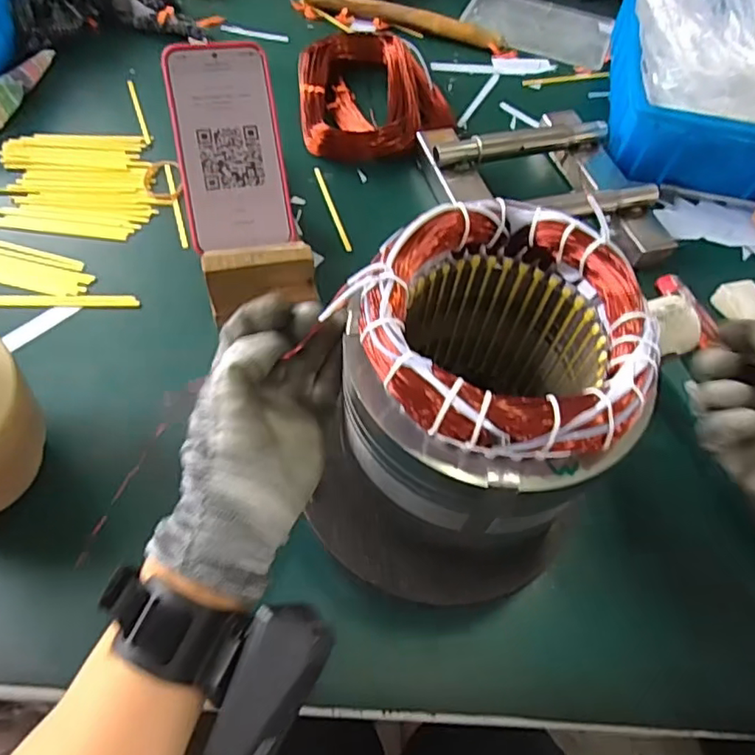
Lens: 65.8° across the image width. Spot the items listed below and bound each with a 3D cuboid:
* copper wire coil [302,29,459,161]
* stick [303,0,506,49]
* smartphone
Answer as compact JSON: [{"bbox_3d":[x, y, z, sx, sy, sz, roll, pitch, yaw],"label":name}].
[{"bbox_3d":[-0.004,-0.296,0.607,0.155,0.040,0.148,3,57,-4],"label":"copper wire coil"},{"bbox_3d":[0.030,-0.434,0.702,0.250,0.020,0.025,17,58,5],"label":"stick"},{"bbox_3d":[-0.119,-0.186,0.469,0.081,0.007,0.163,-10,93,-10],"label":"smartphone"}]

